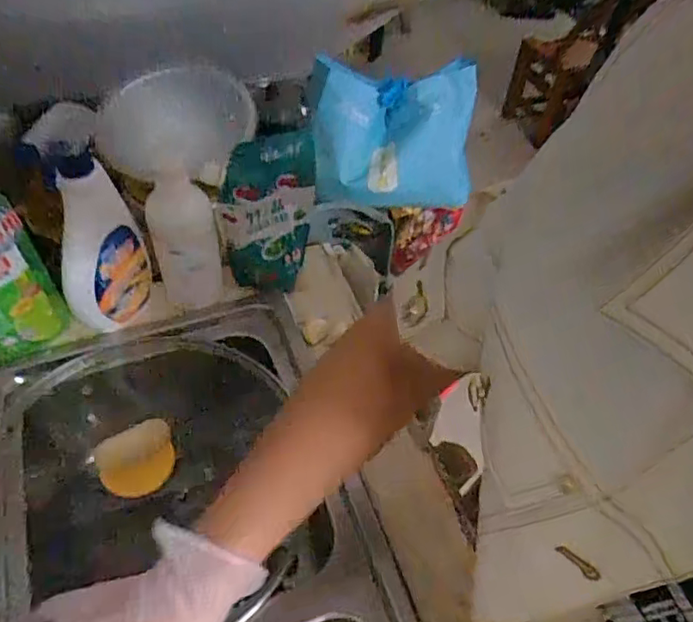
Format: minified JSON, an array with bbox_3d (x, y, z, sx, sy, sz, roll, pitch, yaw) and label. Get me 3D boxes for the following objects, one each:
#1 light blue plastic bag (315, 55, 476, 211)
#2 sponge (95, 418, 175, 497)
[{"bbox_3d":[0.097,-0.316,1.069,0.329,0.263,0.080,-10,25,-26],"label":"light blue plastic bag"},{"bbox_3d":[-0.190,0.132,0.529,0.064,0.027,0.061,-16,95,-19],"label":"sponge"}]

